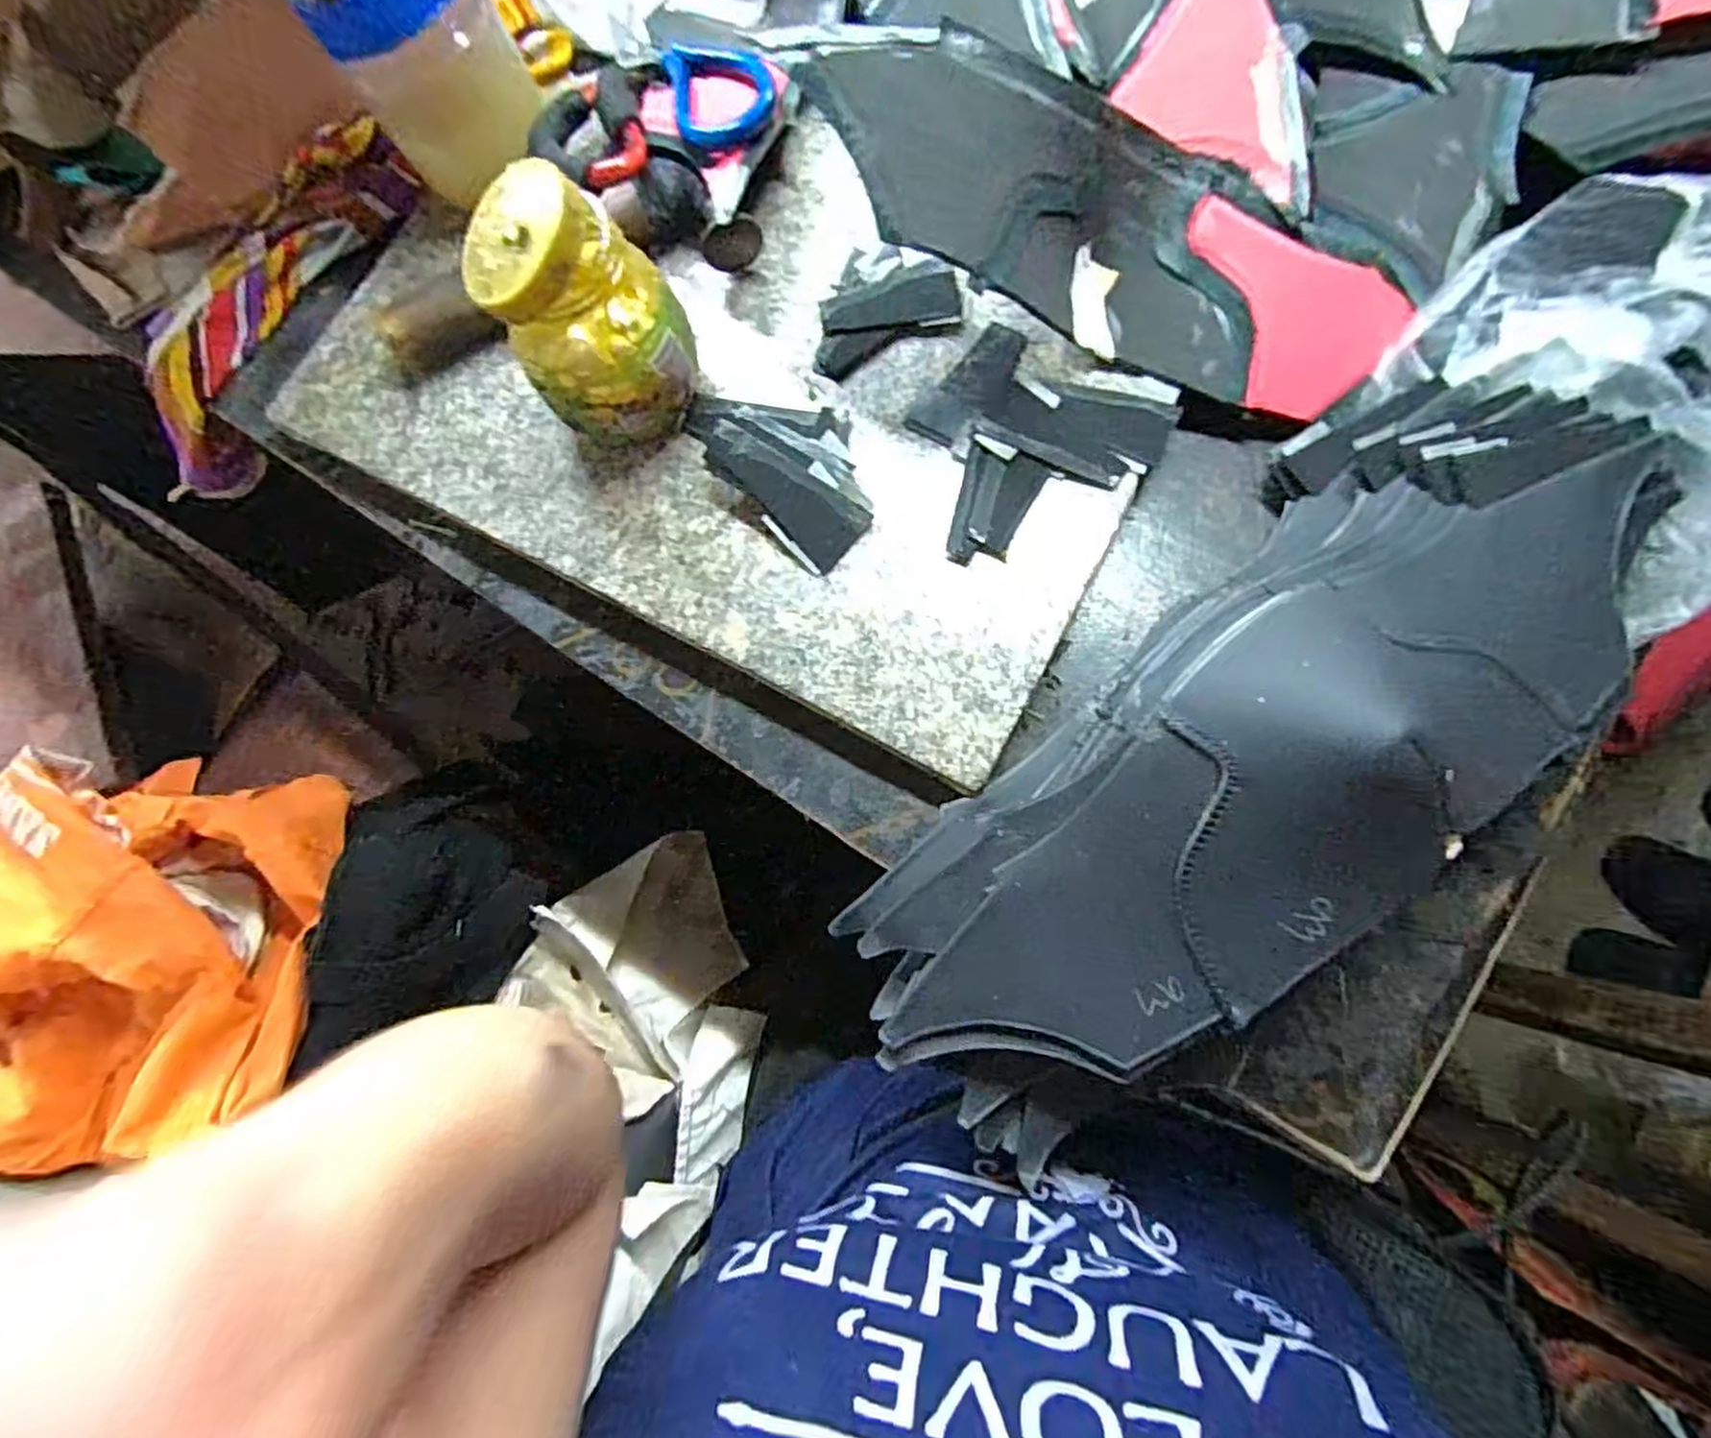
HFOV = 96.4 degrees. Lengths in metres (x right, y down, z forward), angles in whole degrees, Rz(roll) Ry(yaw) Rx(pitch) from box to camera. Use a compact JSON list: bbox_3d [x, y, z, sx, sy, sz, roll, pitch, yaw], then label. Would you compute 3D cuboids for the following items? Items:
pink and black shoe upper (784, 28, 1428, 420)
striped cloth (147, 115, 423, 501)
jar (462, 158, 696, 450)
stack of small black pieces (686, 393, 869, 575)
[{"bbox_3d":[0.111,-0.210,0.320,0.266,0.061,0.111,11,84,-21],"label":"pink and black shoe upper"},{"bbox_3d":[-0.331,-0.227,0.436,0.048,0.080,0.223,41,84,12],"label":"striped cloth"},{"bbox_3d":[-0.108,-0.164,0.318,0.065,0.099,0.061,-1,78,5],"label":"jar"},{"bbox_3d":[-0.031,-0.120,0.342,0.057,0.020,0.101,-42,77,-4],"label":"stack of small black pieces"}]

